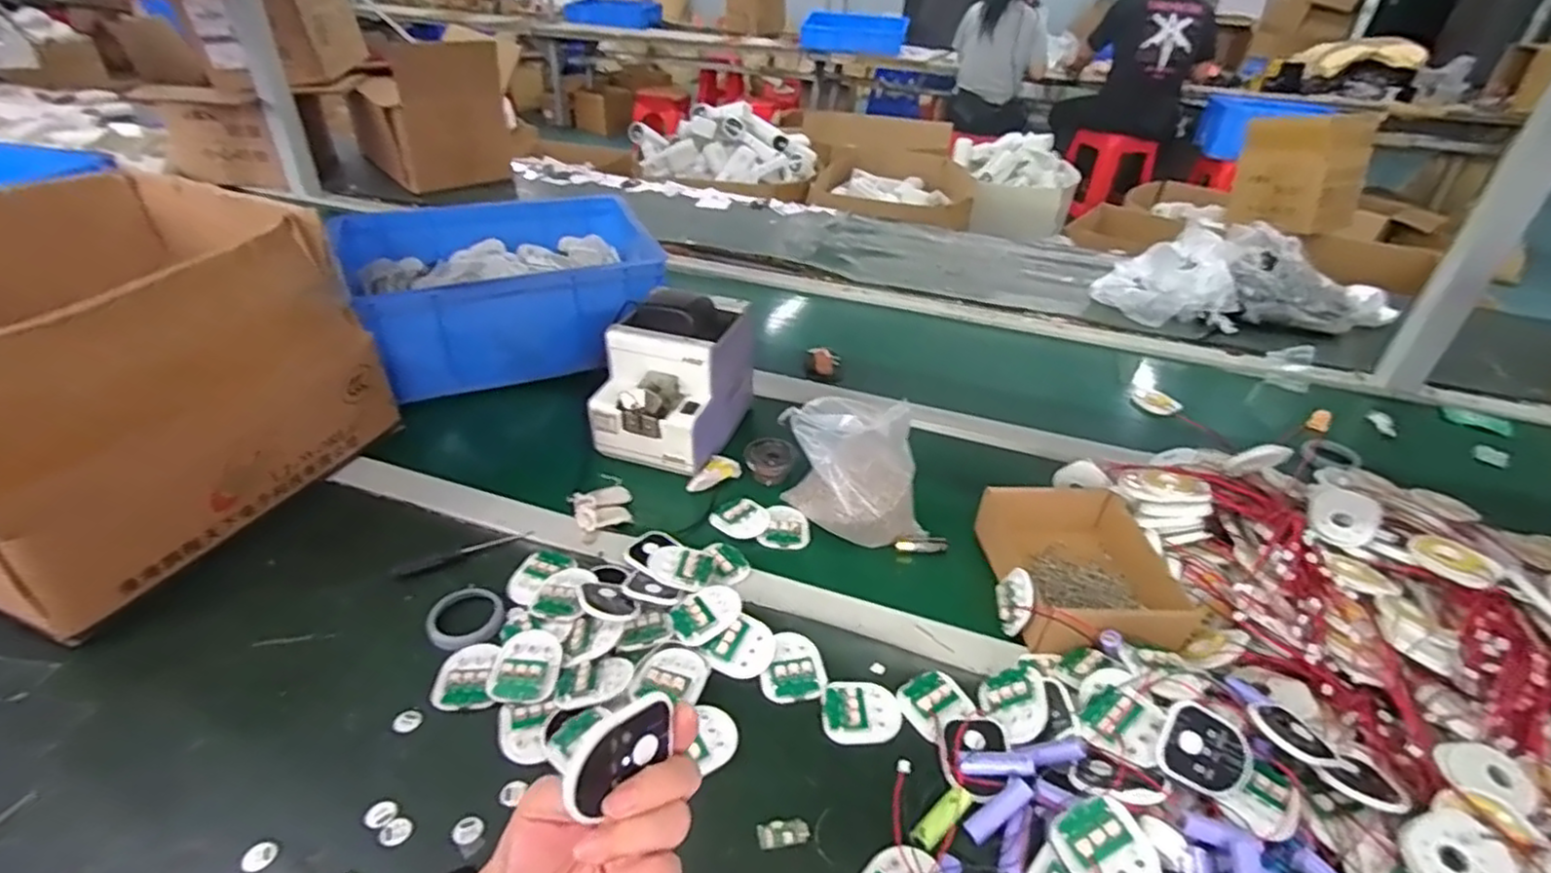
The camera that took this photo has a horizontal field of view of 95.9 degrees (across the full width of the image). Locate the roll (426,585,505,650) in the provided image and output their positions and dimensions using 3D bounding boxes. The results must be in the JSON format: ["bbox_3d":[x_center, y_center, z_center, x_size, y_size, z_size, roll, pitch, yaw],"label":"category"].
[{"bbox_3d":[-0.260,0.150,0.589,0.059,0.008,0.062,2,35,-1],"label":"roll"}]

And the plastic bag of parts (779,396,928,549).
[{"bbox_3d":[0.075,0.024,0.672,0.096,0.140,0.116,-23,43,-29],"label":"plastic bag of parts"}]

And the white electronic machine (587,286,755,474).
[{"bbox_3d":[-0.109,-0.068,0.781,0.123,0.147,0.179,15,39,18],"label":"white electronic machine"}]

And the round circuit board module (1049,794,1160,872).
[{"bbox_3d":[0.199,0.249,0.419,0.050,0.009,0.058,-29,47,-7],"label":"round circuit board module"}]

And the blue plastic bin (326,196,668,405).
[{"bbox_3d":[-0.369,-0.196,0.970,0.389,0.150,0.379,-14,39,-19],"label":"blue plastic bin"}]

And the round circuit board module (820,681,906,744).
[{"bbox_3d":[0.066,0.208,0.530,0.060,0.008,0.047,-1,36,-6],"label":"round circuit board module"}]

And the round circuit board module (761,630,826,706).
[{"bbox_3d":[0.015,0.183,0.558,0.049,0.014,0.056,0,35,-4],"label":"round circuit board module"}]

